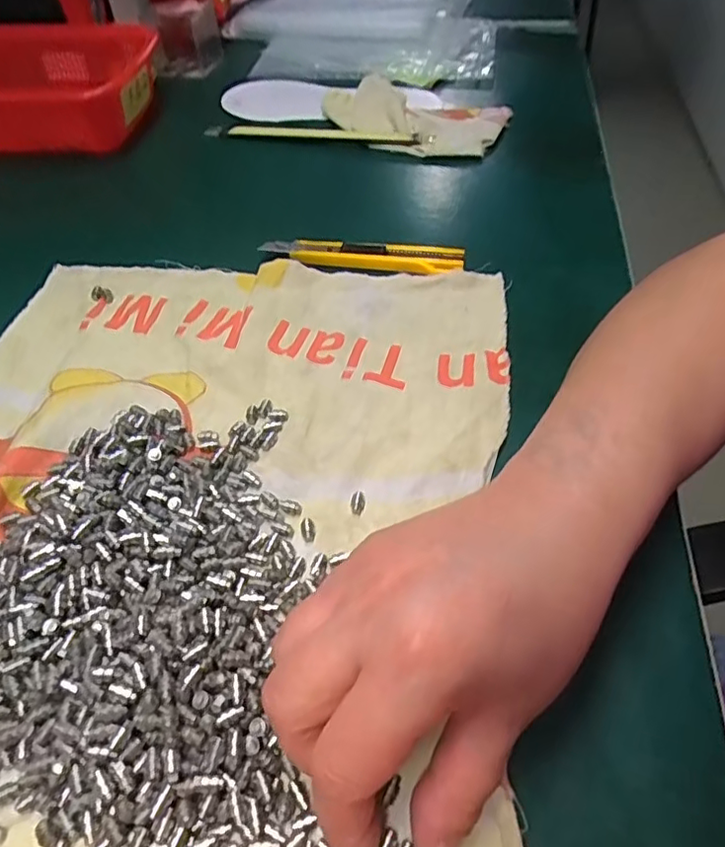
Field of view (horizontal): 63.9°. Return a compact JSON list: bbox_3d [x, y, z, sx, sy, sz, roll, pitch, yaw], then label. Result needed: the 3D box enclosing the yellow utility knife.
[{"bbox_3d":[-0.001,-0.112,0.385,0.134,0.009,0.020,7,51,8],"label":"yellow utility knife"}]

